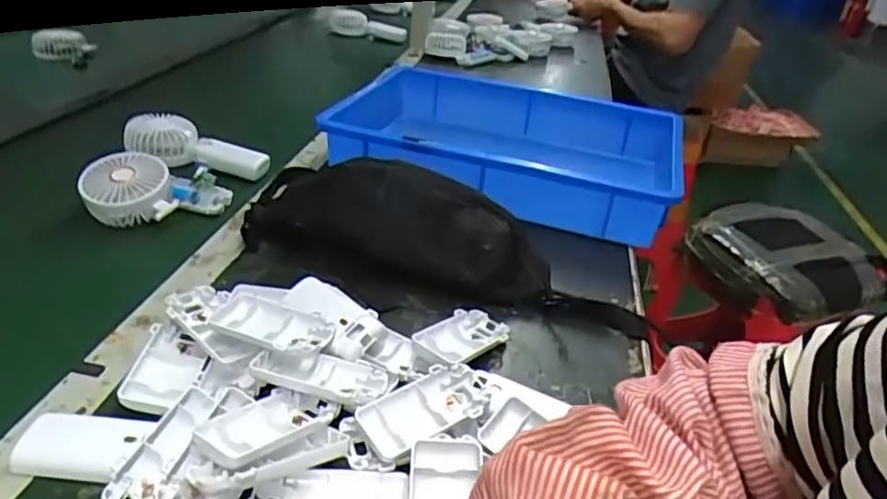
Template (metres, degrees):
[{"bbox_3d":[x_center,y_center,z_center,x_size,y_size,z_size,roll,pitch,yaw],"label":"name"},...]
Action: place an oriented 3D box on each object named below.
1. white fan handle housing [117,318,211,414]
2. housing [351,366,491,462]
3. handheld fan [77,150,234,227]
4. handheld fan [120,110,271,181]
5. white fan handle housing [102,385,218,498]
[{"bbox_3d":[-0.203,0.086,0.459,0.049,0.016,0.082,4,33,-5],"label":"white fan handle housing"},{"bbox_3d":[-0.009,0.115,0.428,0.098,0.026,0.048,-20,42,-36],"label":"housing"},{"bbox_3d":[-0.321,-0.070,0.686,0.146,0.056,0.085,-10,36,-25],"label":"handheld fan"},{"bbox_3d":[-0.317,-0.131,0.794,0.177,0.049,0.082,13,33,8],"label":"handheld fan"},{"bbox_3d":[-0.175,0.127,0.383,0.032,0.029,0.098,5,32,-3],"label":"white fan handle housing"}]

